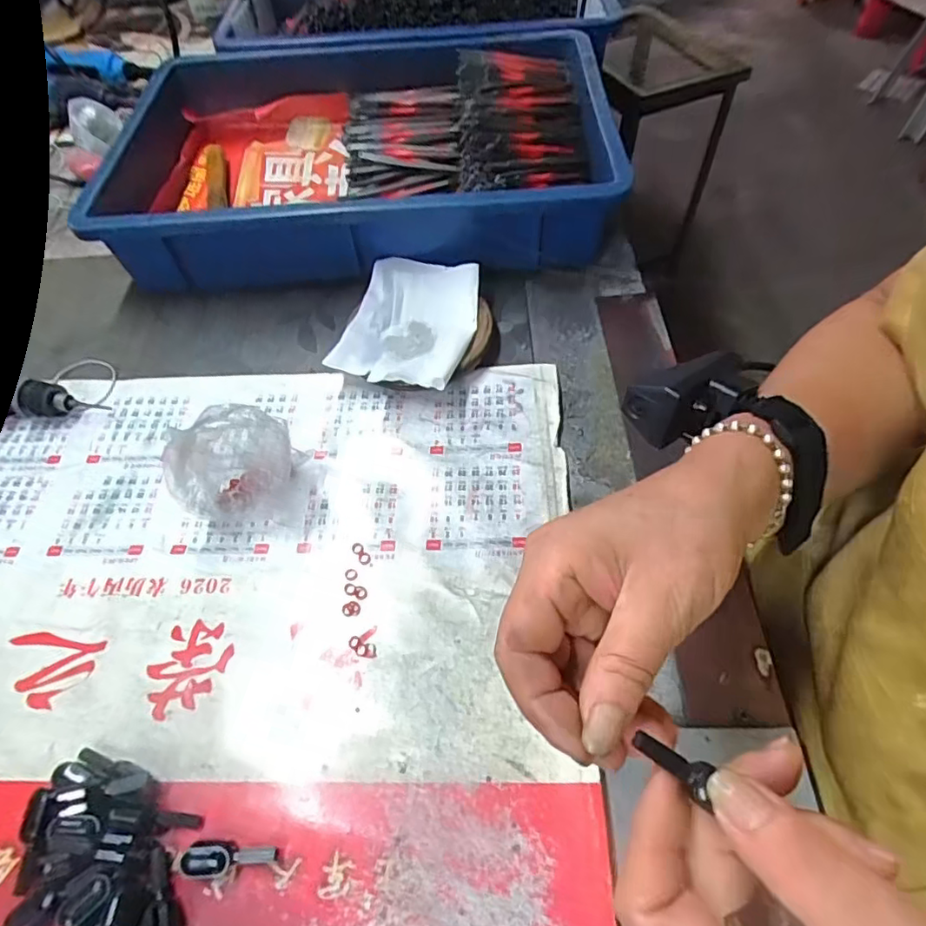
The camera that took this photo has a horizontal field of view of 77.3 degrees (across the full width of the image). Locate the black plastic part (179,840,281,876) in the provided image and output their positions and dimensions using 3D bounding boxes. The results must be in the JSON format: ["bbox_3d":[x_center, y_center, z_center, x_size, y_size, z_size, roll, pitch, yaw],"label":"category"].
[{"bbox_3d":[-0.109,0.186,0.271,0.042,0.011,0.014,2,57,5],"label":"black plastic part"}]

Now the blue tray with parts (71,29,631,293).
[{"bbox_3d":[-0.091,-0.290,0.539,0.426,0.079,0.296,-1,57,3],"label":"blue tray with parts"}]

